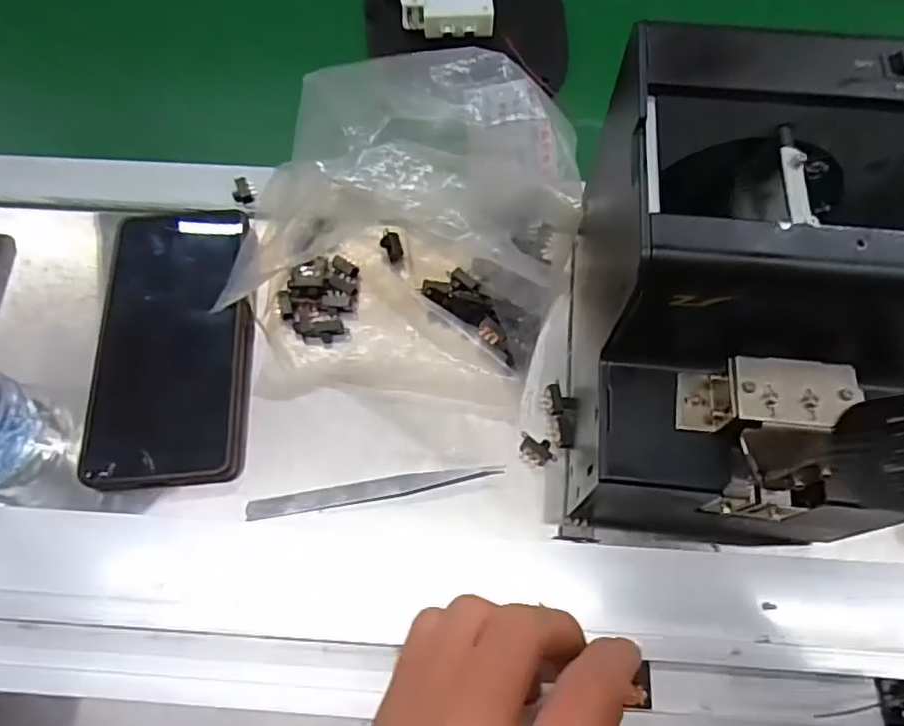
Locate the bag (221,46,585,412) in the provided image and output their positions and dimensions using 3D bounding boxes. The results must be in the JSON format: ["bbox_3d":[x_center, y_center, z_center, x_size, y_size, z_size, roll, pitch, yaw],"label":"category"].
[{"bbox_3d":[-0.025,-0.076,0.334,0.181,0.082,0.171,10,66,5],"label":"bag"}]

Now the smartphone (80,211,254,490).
[{"bbox_3d":[-0.155,-0.021,0.349,0.080,0.014,0.177,-2,66,0],"label":"smartphone"}]

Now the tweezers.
[{"bbox_3d":[-0.039,0.064,0.314,0.130,0.009,0.011,-8,66,-3],"label":"tweezers"}]

